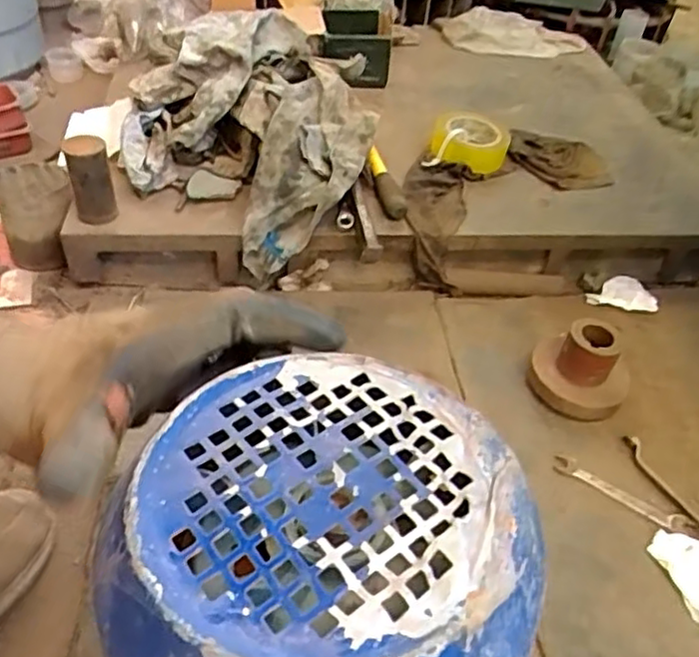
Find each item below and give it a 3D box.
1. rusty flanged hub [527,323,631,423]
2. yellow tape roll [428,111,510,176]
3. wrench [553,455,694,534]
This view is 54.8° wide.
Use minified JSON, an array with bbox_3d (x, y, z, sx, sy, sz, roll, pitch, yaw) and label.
[{"bbox_3d":[0.279,0.044,0.810,0.111,0.085,0.115,3,44,-3],"label":"rusty flanged hub"},{"bbox_3d":[0.190,-0.295,1.070,0.130,0.053,0.126,0,44,-6],"label":"yellow tape roll"},{"bbox_3d":[0.296,0.181,0.734,0.150,0.006,0.028,25,47,18],"label":"wrench"}]

